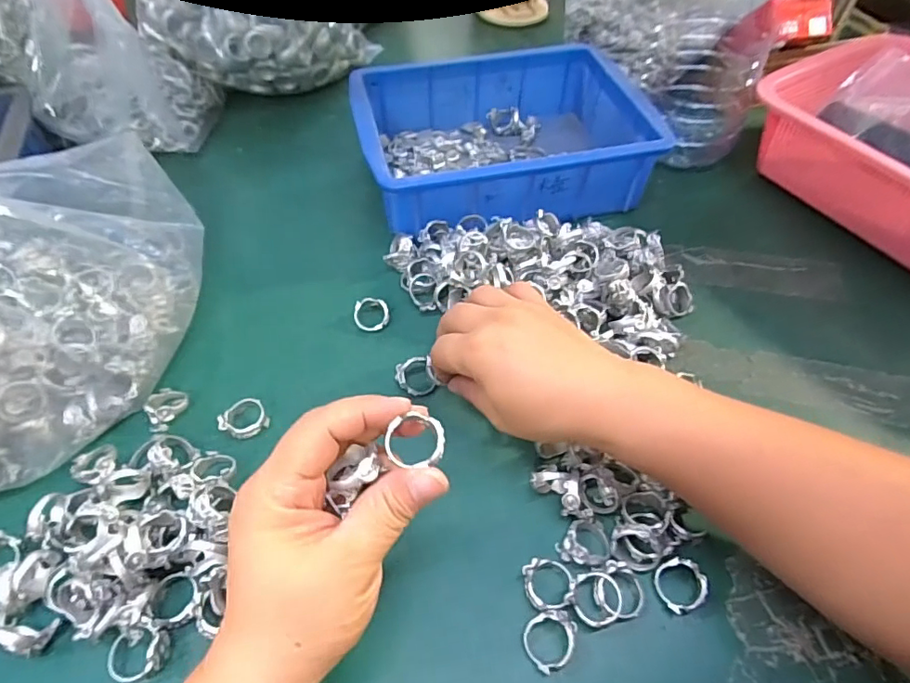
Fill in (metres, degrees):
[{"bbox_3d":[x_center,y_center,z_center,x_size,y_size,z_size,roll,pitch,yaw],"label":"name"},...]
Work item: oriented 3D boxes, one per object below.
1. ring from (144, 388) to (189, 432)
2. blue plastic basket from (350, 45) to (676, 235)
[{"bbox_3d":[-0.186,0.041,0.336,0.023,0.014,0.030,-20,57,-16],"label":"ring"},{"bbox_3d":[0.039,-0.181,0.468,0.232,0.074,0.174,-11,55,-10],"label":"blue plastic basket"}]

